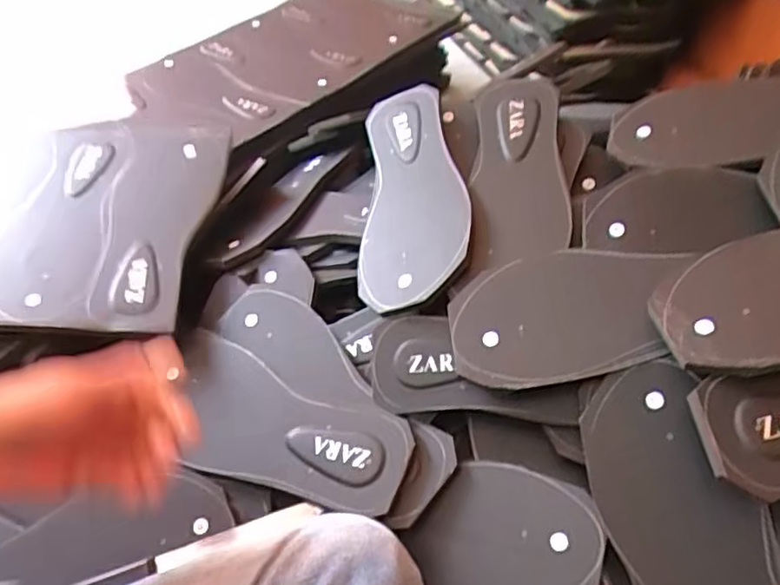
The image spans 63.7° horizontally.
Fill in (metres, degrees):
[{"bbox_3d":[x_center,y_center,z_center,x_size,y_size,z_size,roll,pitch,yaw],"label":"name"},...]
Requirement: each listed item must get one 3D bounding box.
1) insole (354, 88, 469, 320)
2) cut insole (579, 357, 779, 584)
[{"bbox_3d":[0.021,-0.093,0.552,0.098,0.013,0.232,-14,58,28],"label":"insole"},{"bbox_3d":[0.195,0.168,0.388,0.085,0.016,0.244,-29,66,14],"label":"cut insole"}]

